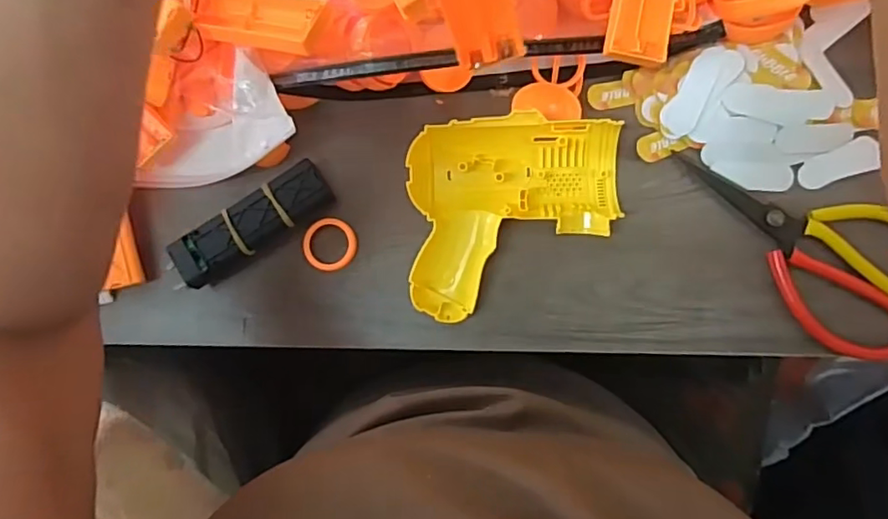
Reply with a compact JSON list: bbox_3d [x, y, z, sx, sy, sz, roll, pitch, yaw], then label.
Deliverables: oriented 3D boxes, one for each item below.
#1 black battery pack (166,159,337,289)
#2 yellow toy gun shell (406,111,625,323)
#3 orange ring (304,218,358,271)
[{"bbox_3d":[-0.129,-0.022,0.381,0.114,0.023,0.031,-35,83,2],"label":"black battery pack"},{"bbox_3d":[0.045,-0.026,0.364,0.129,0.033,0.119,-2,85,5],"label":"yellow toy gun shell"},{"bbox_3d":[-0.076,-0.010,0.386,0.034,0.010,0.035,0,85,6],"label":"orange ring"}]

